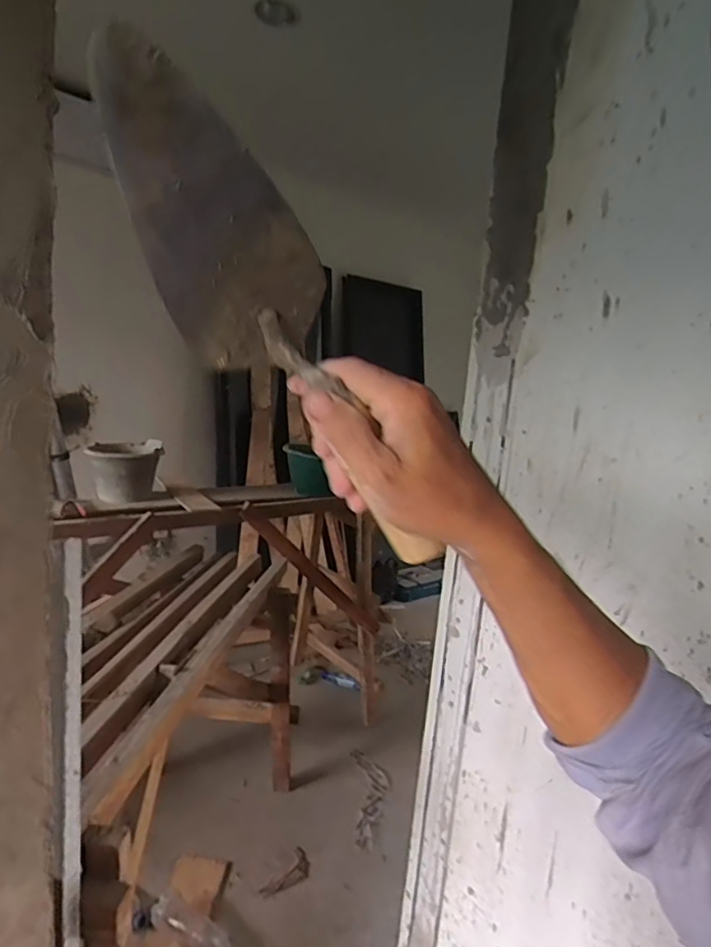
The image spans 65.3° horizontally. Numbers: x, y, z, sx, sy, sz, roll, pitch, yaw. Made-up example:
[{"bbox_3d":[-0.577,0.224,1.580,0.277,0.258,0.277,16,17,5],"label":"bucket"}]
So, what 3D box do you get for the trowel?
[{"bbox_3d":[-0.033,-0.071,0.306,0.082,0.295,0.050,-40,28,-17],"label":"trowel"}]

